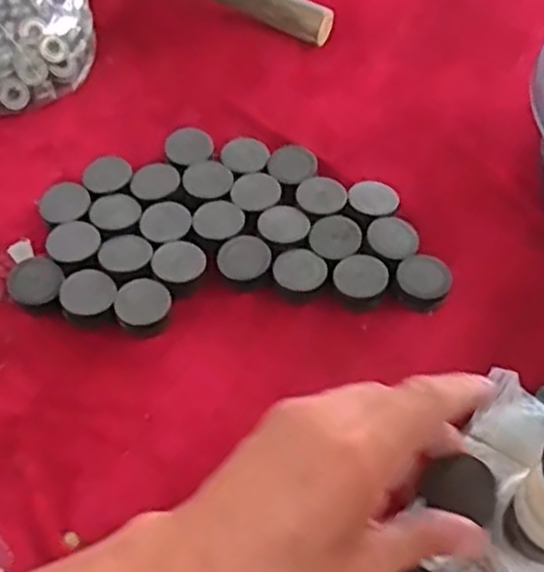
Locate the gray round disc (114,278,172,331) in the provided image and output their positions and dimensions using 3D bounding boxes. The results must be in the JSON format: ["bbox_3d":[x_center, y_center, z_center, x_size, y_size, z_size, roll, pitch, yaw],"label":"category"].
[{"bbox_3d":[-0.077,0.011,0.458,0.033,0.010,0.030,0,55,-1],"label":"gray round disc"}]

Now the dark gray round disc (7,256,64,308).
[{"bbox_3d":[-0.142,0.000,0.465,0.031,0.017,0.033,0,55,-1],"label":"dark gray round disc"}]

